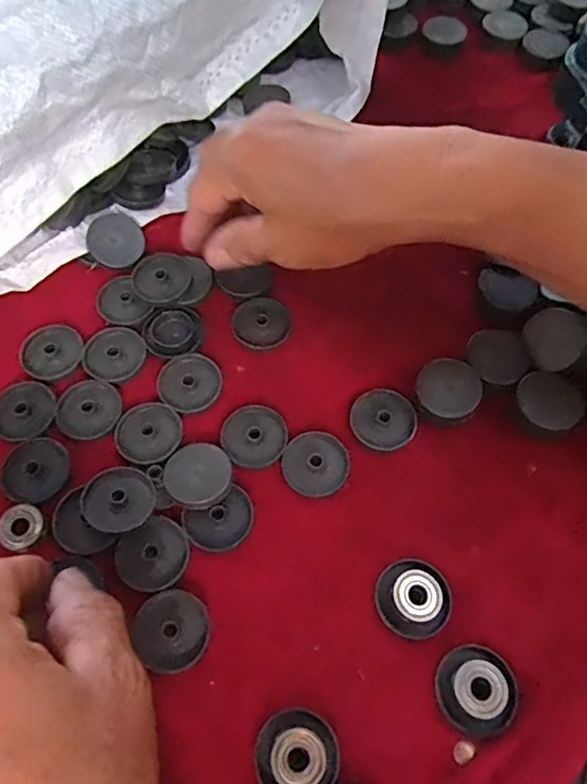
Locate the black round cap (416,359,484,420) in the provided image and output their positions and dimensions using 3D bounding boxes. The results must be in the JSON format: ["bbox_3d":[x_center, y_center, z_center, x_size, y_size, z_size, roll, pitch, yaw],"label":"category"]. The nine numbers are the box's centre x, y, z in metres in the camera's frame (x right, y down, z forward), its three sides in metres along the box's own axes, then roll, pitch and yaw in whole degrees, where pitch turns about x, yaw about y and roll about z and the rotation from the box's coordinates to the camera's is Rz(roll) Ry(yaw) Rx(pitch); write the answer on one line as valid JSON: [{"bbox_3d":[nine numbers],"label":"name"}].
[{"bbox_3d":[0.080,-0.001,0.305,0.032,0.009,0.031,0,64,0],"label":"black round cap"}]

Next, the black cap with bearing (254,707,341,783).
[{"bbox_3d":[0.002,0.146,0.235,0.033,0.011,0.032,0,64,0],"label":"black cap with bearing"}]

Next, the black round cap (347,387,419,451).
[{"bbox_3d":[0.047,0.014,0.305,0.034,0.004,0.031,0,64,0],"label":"black round cap"}]

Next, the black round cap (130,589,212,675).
[{"bbox_3d":[-0.053,0.105,0.259,0.030,0.004,0.033,0,64,0],"label":"black round cap"}]

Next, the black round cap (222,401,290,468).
[{"bbox_3d":[-0.020,0.022,0.300,0.032,0.004,0.033,0,64,0],"label":"black round cap"}]

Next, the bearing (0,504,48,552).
[{"bbox_3d":[-0.128,0.063,0.276,0.020,0.005,0.021,-33,69,-15],"label":"bearing"}]

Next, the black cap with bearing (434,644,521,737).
[{"bbox_3d":[0.077,0.124,0.247,0.031,0.014,0.033,0,64,0],"label":"black cap with bearing"}]

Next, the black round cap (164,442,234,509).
[{"bbox_3d":[-0.047,0.040,0.289,0.033,0.004,0.032,0,64,0],"label":"black round cap"}]

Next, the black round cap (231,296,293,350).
[{"bbox_3d":[-0.018,-0.039,0.330,0.033,0.004,0.032,0,64,0],"label":"black round cap"}]

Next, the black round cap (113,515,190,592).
[{"bbox_3d":[-0.065,0.075,0.270,0.033,0.004,0.030,0,64,0],"label":"black round cap"}]

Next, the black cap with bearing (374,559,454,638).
[{"bbox_3d":[0.054,0.093,0.264,0.033,0.013,0.032,0,64,0],"label":"black cap with bearing"}]

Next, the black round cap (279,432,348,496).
[{"bbox_3d":[0.011,0.035,0.294,0.033,0.007,0.032,0,64,0],"label":"black round cap"}]

